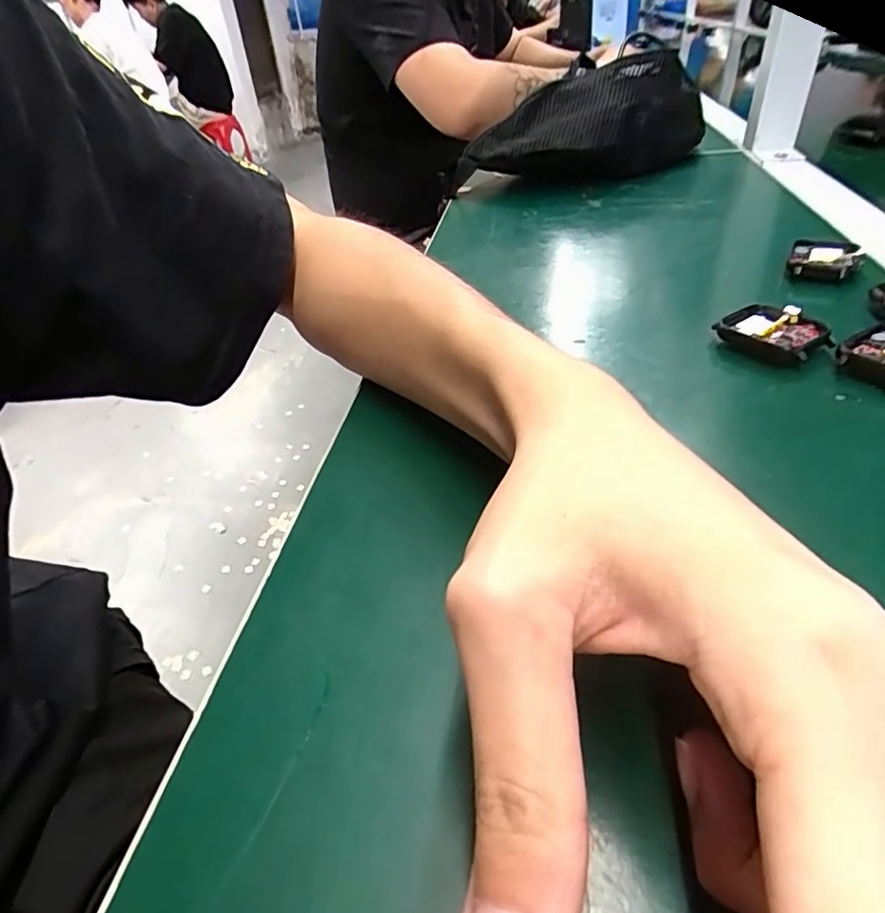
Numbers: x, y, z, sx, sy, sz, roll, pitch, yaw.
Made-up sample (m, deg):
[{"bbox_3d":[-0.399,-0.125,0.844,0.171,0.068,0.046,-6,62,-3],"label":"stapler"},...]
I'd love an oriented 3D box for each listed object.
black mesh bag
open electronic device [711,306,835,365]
[{"bbox_3d":[0.145,-0.334,0.561,0.264,0.093,0.114,-16,40,-12],"label":"black mesh bag"},{"bbox_3d":[0.166,-0.063,0.277,0.041,0.008,0.044,-26,43,-24],"label":"open electronic device"}]

